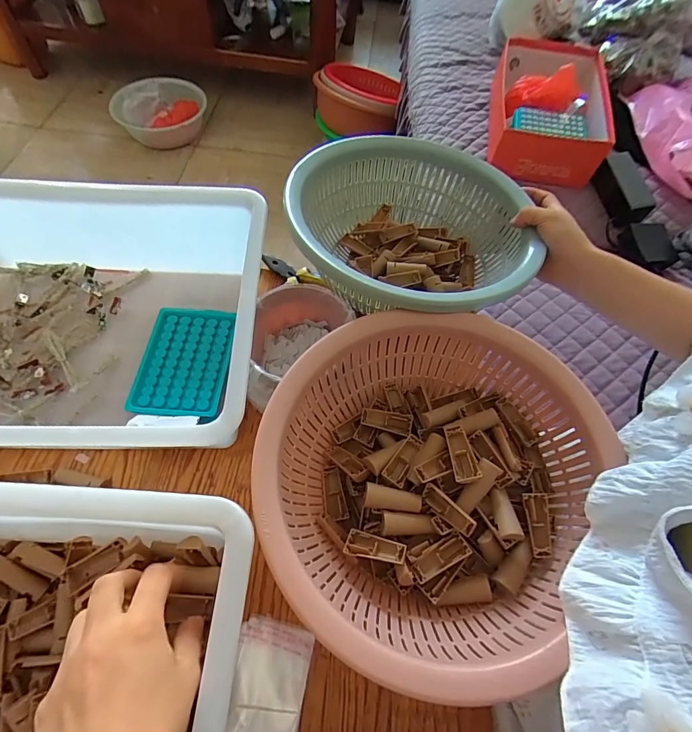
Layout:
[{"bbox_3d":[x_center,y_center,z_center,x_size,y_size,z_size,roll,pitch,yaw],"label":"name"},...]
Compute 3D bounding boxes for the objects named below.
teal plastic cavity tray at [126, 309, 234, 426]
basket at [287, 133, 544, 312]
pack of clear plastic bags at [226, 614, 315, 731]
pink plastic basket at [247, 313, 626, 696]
[{"bbox_3d":[-0.178,-0.003,0.448,0.096,0.019,0.136,3,61,-1],"label":"teal plastic cavity tray"},{"bbox_3d":[0.069,-0.148,0.465,0.256,0.109,0.264,6,61,0],"label":"basket"},{"bbox_3d":[-0.067,0.273,0.321,0.060,0.010,0.110,10,61,3],"label":"pack of clear plastic bags"},{"bbox_3d":[0.064,0.092,0.344,0.252,0.094,0.274,1,61,-2],"label":"pink plastic basket"}]

